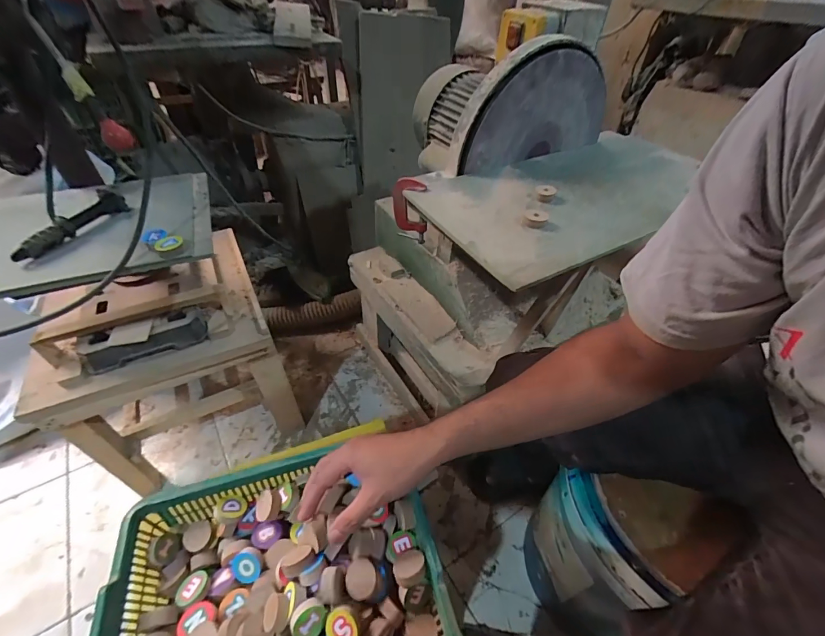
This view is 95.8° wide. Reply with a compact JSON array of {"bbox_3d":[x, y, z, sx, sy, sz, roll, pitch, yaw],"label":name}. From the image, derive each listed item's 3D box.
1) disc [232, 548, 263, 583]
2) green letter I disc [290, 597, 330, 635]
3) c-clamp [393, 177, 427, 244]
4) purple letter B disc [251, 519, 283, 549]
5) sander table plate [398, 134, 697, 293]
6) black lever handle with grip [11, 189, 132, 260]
[{"bbox_3d":[-0.168,0.252,0.379,0.029,0.008,0.030,0,71,1],"label":"disc"},{"bbox_3d":[-0.090,0.266,0.327,0.032,0.009,0.030,5,78,-24],"label":"green letter I disc"},{"bbox_3d":[-0.003,-0.157,0.549,0.050,0.092,0.018,12,45,9],"label":"c-clamp"},{"bbox_3d":[-0.158,0.234,0.405,0.033,0.006,0.026,-7,66,-11],"label":"purple letter B disc"},{"bbox_3d":[0.253,-0.191,0.548,0.496,0.019,0.252,-22,50,-23],"label":"sander table plate"},{"bbox_3d":[-0.422,-0.116,0.465,0.033,0.024,0.136,11,45,9],"label":"black lever handle with grip"}]

